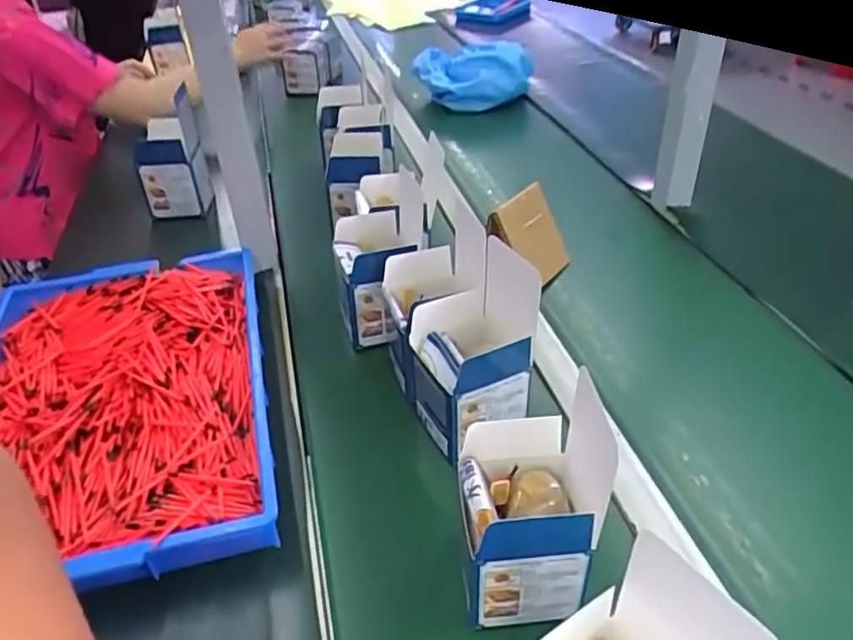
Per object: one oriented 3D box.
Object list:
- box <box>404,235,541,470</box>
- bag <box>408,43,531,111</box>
[{"bbox_3d":[0.037,0.026,0.586,0.084,0.165,0.104,-20,40,-27],"label":"box"},{"bbox_3d":[0.096,-0.519,1.380,0.247,0.157,0.166,2,35,2],"label":"bag"}]

